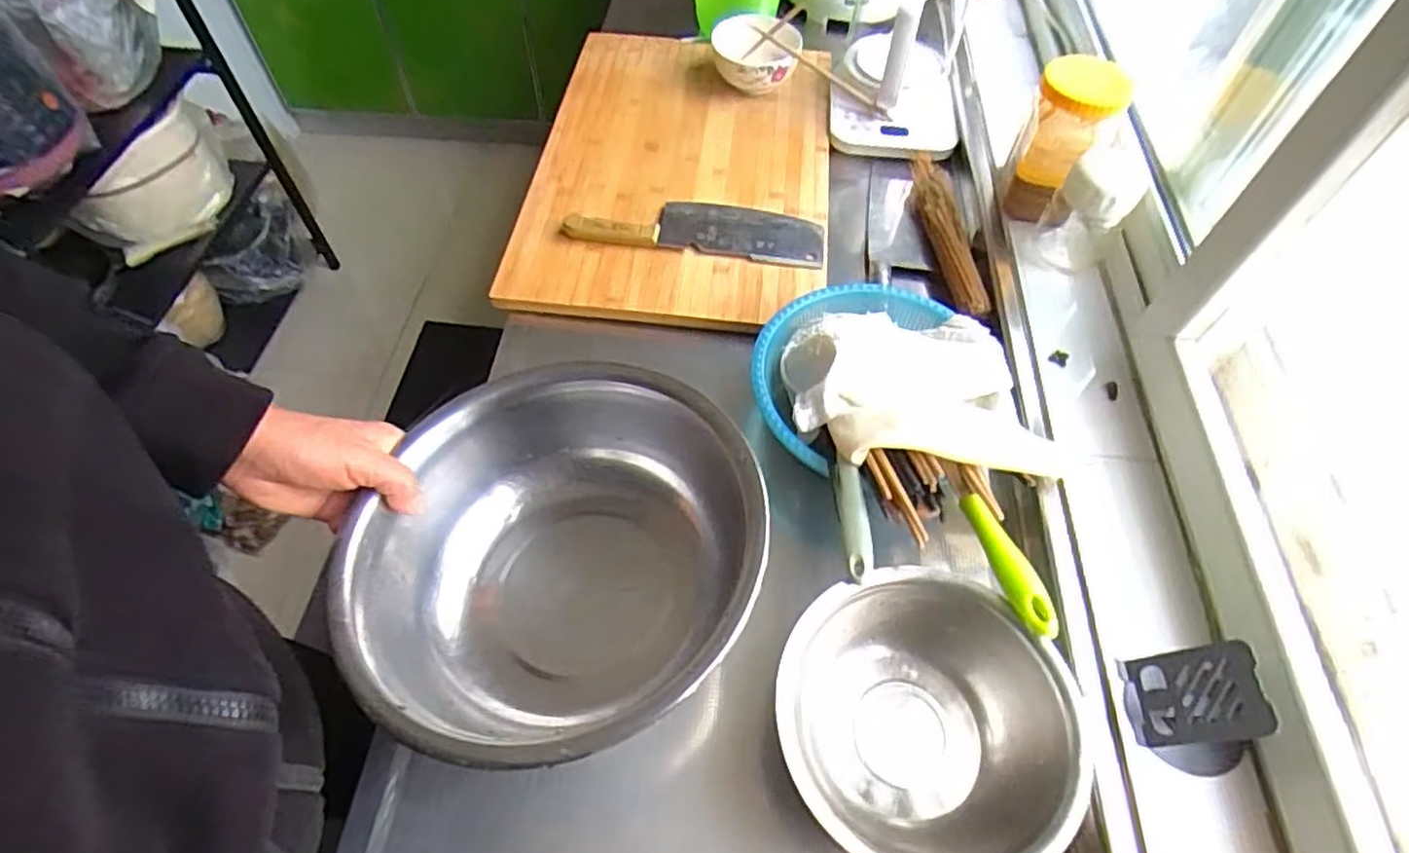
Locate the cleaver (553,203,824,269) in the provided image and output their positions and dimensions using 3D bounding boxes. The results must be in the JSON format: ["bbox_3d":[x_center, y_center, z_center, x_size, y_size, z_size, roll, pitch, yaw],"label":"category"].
[{"bbox_3d":[-0.010,-0.239,0.831,0.298,0.019,0.084,8,58,5],"label":"cleaver"}]

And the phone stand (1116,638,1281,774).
[{"bbox_3d":[0.339,0.188,0.474,0.079,0.081,0.075,5,57,3],"label":"phone stand"}]

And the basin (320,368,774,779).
[{"bbox_3d":[-0.094,0.087,0.467,0.250,0.127,0.258,0,57,0],"label":"basin"}]

